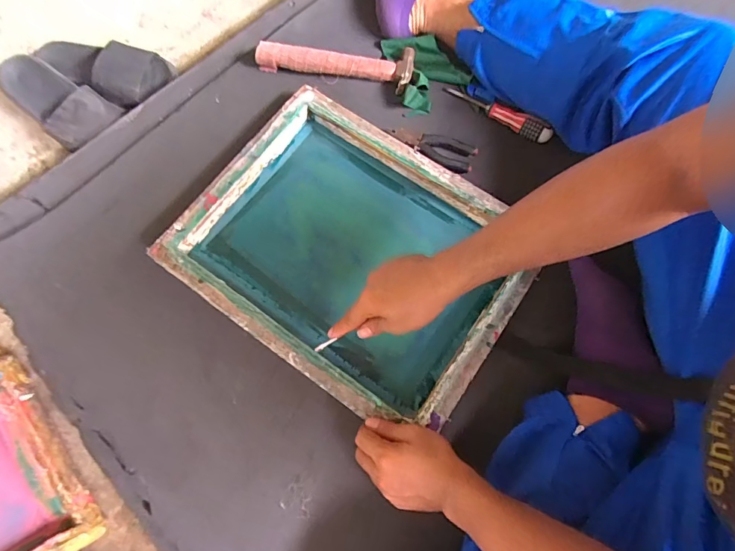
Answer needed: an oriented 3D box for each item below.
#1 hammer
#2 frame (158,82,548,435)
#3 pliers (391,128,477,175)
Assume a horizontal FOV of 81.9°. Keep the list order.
[{"bbox_3d":[-0.053,-0.374,0.726,0.266,0.036,0.080,11,75,4],"label":"hammer"},{"bbox_3d":[-0.020,-0.036,0.612,0.454,0.046,0.353,36,78,10],"label":"frame"},{"bbox_3d":[0.107,-0.206,0.677,0.133,0.018,0.052,20,86,3],"label":"pliers"}]

